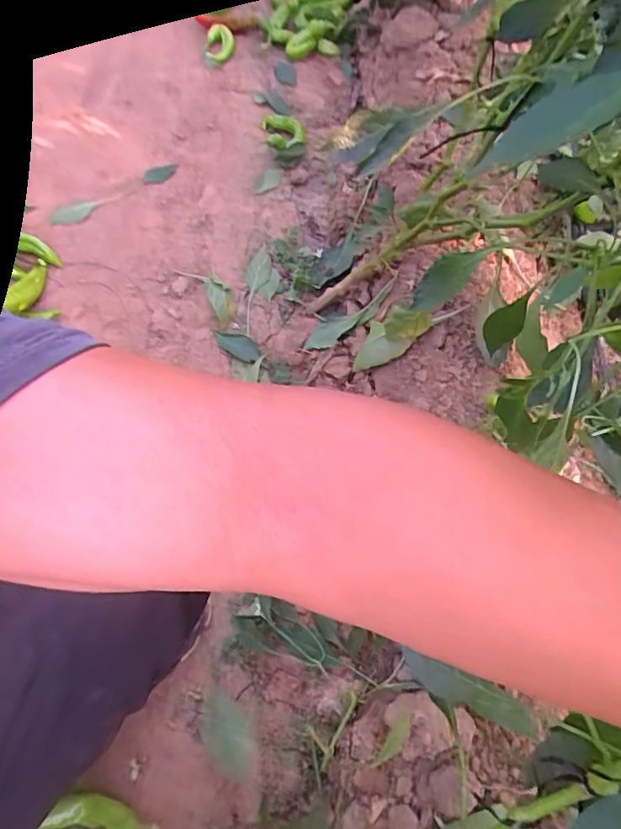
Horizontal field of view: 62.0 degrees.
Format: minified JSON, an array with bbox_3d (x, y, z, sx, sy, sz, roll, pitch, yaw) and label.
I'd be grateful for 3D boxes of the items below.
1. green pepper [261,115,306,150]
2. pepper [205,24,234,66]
[{"bbox_3d":[-0.046,-0.515,0.943,0.072,0.022,0.095,-11,69,-6],"label":"green pepper"},{"bbox_3d":[-0.188,-0.756,1.077,0.052,0.038,0.071,18,69,6],"label":"pepper"}]

